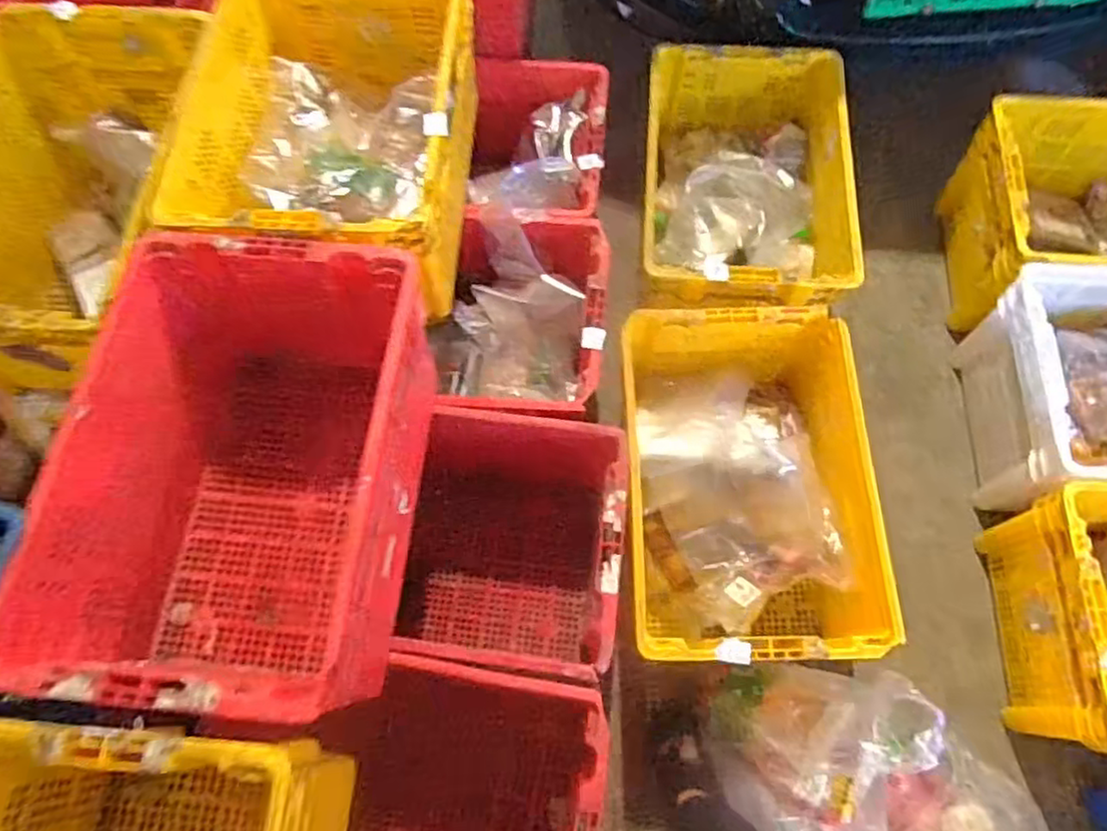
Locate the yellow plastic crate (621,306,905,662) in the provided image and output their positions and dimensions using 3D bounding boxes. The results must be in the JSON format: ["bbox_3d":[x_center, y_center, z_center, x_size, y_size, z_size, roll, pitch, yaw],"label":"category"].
[{"bbox_3d":[0.328,0.136,1.240,0.406,0.286,0.590,-2,68,1],"label":"yellow plastic crate"}]

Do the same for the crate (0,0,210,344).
[{"bbox_3d":[-0.758,-0.347,1.132,0.394,0.331,0.586,3,68,3],"label":"crate"}]

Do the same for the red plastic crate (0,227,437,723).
[{"bbox_3d":[-0.411,0.078,0.962,0.407,0.309,0.601,5,69,4],"label":"red plastic crate"}]

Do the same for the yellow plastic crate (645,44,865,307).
[{"bbox_3d":[0.379,-0.465,1.448,0.453,0.238,0.584,3,68,3],"label":"yellow plastic crate"}]

